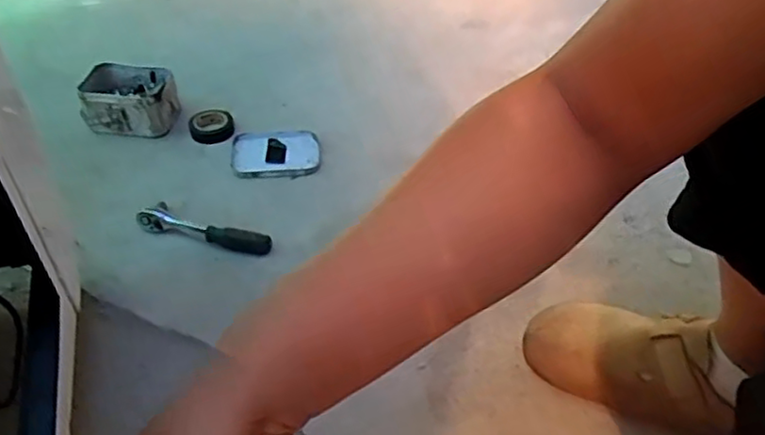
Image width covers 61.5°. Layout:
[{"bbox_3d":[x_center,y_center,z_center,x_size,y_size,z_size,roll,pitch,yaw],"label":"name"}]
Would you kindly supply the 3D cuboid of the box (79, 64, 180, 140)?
[{"bbox_3d":[-0.327,-0.153,0.829,0.118,0.052,0.079,-1,45,-4],"label":"box"}]

